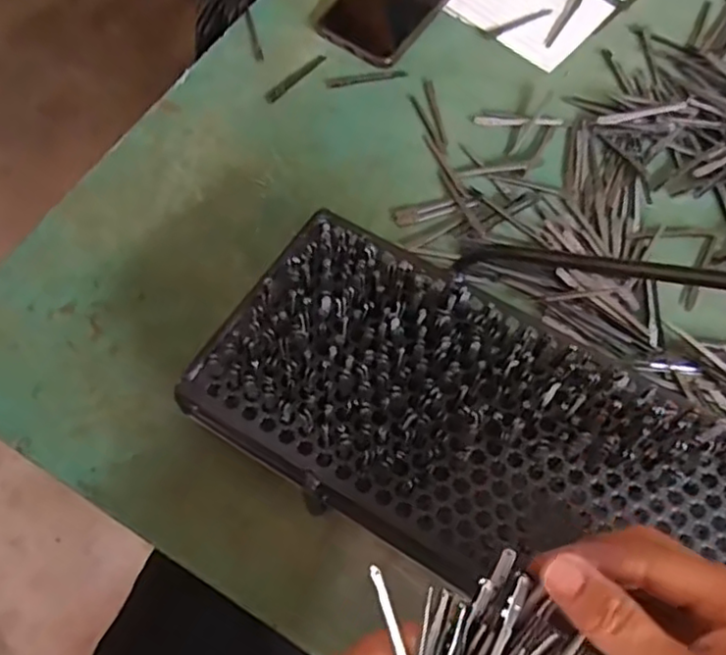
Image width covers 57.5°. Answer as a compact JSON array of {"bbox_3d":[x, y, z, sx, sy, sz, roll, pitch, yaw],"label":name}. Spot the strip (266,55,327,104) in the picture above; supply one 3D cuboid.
[{"bbox_3d":[-0.056,-0.203,0.538,0.011,0.004,0.064,38,71,16],"label":"strip"}]

